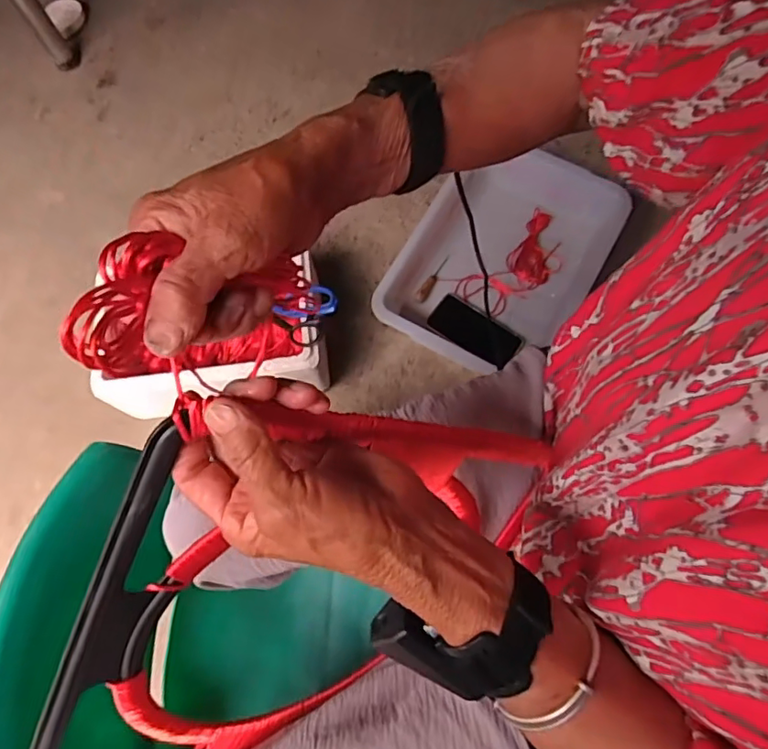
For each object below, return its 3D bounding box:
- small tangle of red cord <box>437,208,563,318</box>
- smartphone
[{"bbox_3d":[0.229,-0.193,0.990,0.221,0.028,0.113,-36,72,-11],"label":"small tangle of red cord"},{"bbox_3d":[0.153,-0.073,0.951,0.153,0.015,0.078,36,82,10],"label":"smartphone"}]

